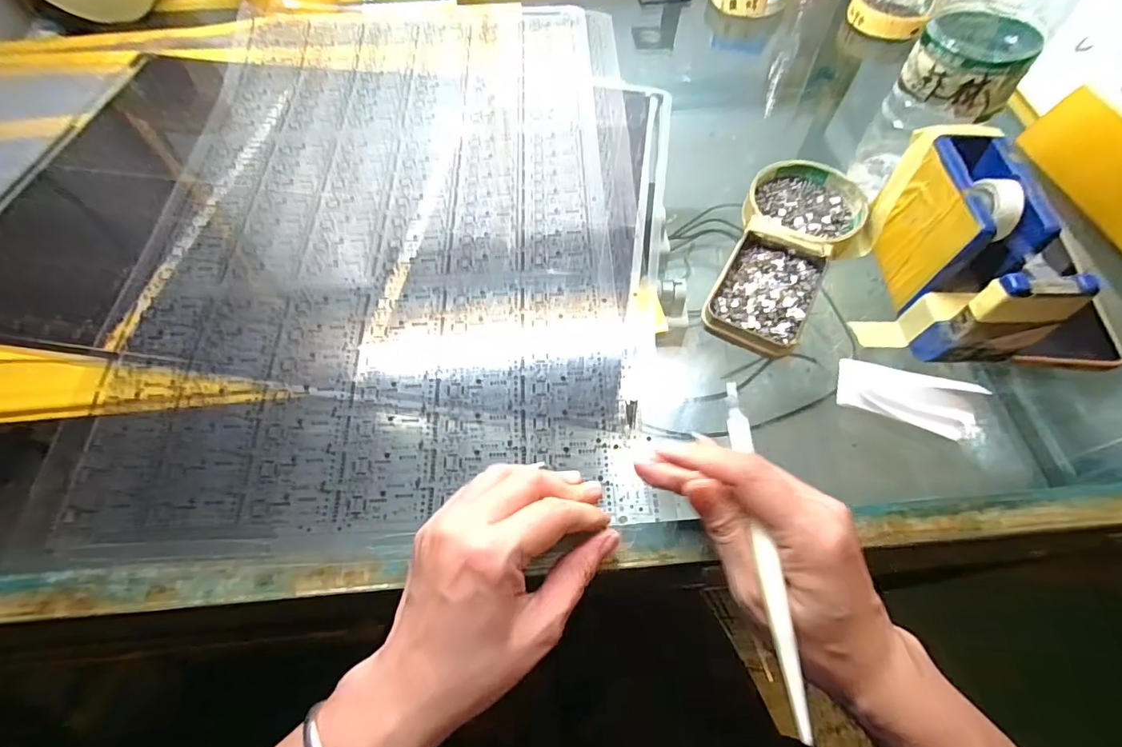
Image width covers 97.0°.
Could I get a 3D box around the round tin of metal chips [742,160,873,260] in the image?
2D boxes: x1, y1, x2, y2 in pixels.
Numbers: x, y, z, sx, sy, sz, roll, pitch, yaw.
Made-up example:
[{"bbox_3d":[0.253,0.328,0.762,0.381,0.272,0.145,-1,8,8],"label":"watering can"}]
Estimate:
[{"bbox_3d":[0.185,-0.118,0.369,0.092,0.027,0.080,21,64,12],"label":"round tin of metal chips"}]

